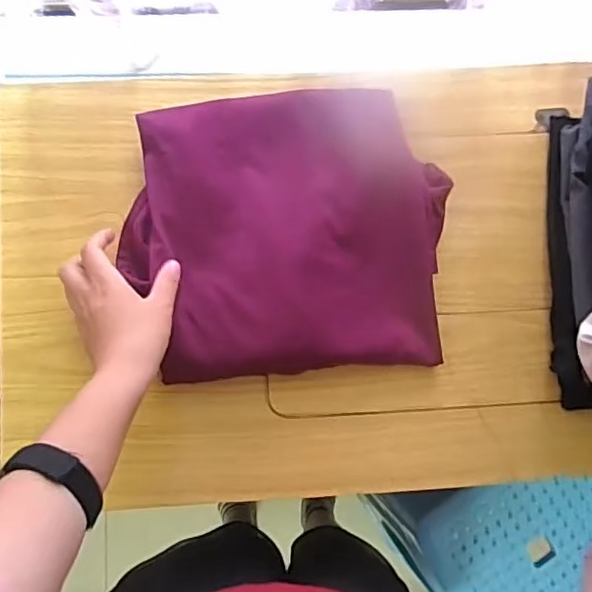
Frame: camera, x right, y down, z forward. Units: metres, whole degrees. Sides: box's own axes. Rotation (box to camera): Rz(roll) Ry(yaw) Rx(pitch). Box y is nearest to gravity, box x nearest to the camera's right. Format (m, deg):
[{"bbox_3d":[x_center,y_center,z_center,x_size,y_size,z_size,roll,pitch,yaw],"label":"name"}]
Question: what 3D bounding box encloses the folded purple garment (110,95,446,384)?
[{"bbox_3d":[-0.011,-0.060,0.567,0.294,0.031,0.265,-4,85,-2],"label":"folded purple garment"}]

